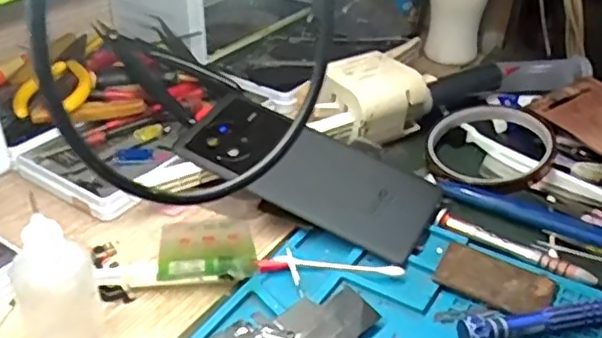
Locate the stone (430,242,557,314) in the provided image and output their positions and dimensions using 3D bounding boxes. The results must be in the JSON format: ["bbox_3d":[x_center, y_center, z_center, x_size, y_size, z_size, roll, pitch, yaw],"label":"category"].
[{"bbox_3d":[0.106,0.060,0.349,0.059,0.004,0.039,20,38,24],"label":"stone"}]

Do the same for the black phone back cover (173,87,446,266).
[{"bbox_3d":[0.007,-0.002,0.409,0.161,0.011,0.076,27,46,15],"label":"black phone back cover"}]

